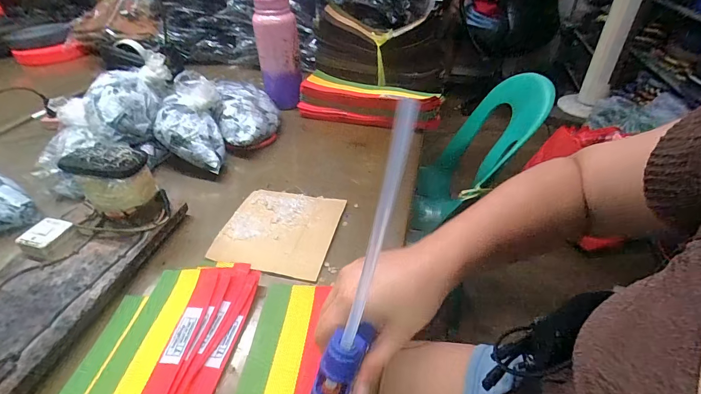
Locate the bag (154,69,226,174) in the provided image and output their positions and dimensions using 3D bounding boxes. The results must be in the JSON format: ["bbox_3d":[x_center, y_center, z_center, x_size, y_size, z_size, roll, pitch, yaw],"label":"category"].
[{"bbox_3d":[-0.291,-0.138,0.617,0.108,0.106,0.172,-9,40,-10],"label":"bag"}]

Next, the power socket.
[{"bbox_3d":[-0.388,0.054,0.448,0.051,0.023,0.051,8,40,11],"label":"power socket"}]

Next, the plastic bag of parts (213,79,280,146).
[{"bbox_3d":[-0.210,-0.171,0.716,0.122,0.084,0.199,-11,41,-13],"label":"plastic bag of parts"}]

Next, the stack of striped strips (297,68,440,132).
[{"bbox_3d":[0.038,-0.201,0.748,0.304,0.067,0.097,17,43,20],"label":"stack of striped strips"}]

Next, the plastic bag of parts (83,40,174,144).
[{"bbox_3d":[-0.403,-0.179,0.631,0.103,0.084,0.203,-2,57,0],"label":"plastic bag of parts"}]

